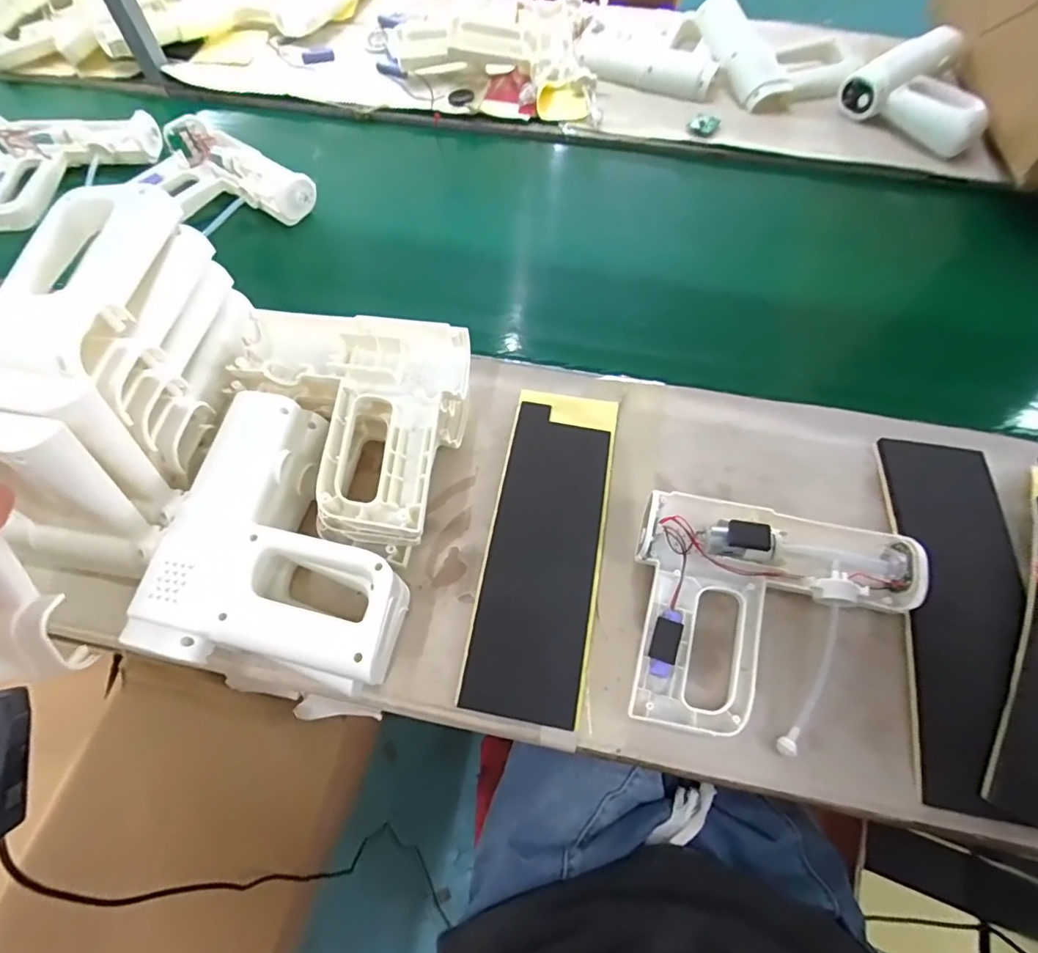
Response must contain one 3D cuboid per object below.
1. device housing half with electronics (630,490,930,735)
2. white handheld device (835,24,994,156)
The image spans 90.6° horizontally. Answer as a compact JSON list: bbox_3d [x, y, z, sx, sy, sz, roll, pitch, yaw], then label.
[{"bbox_3d":[0.199,0.109,0.407,0.209,0.049,0.179,7,64,4],"label":"device housing half with electronics"},{"bbox_3d":[0.572,-0.538,0.687,0.206,0.063,0.180,-40,72,-15],"label":"white handheld device"}]

